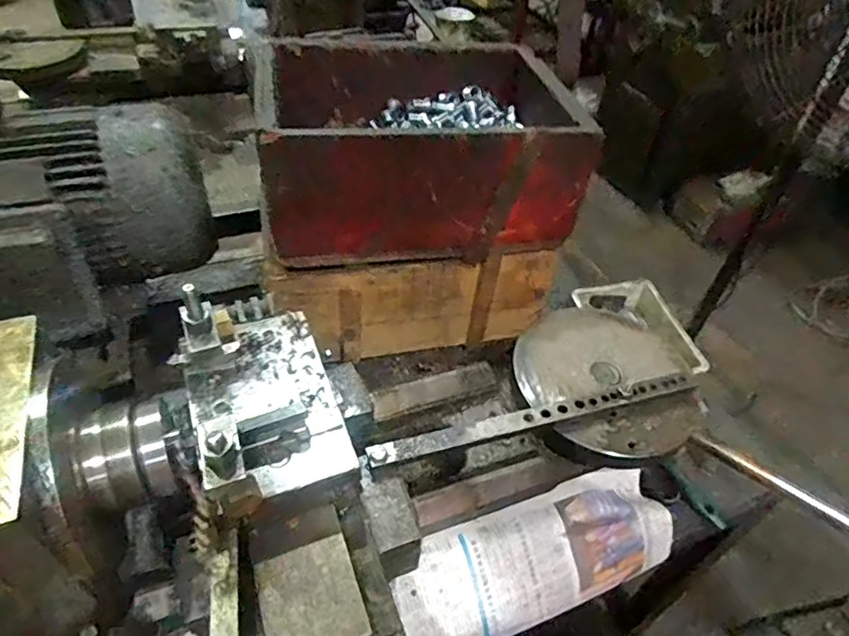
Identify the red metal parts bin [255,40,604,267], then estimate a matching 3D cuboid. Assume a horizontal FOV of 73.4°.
[{"bbox_3d":[-0.012,-0.207,0.682,0.339,0.154,0.243,-6,45,-11],"label":"red metal parts bin"}]

